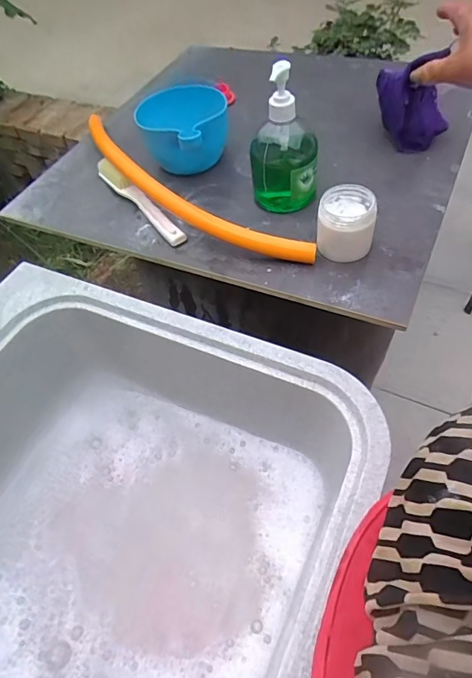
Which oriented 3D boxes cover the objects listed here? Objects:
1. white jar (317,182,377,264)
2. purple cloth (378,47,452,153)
[{"bbox_3d":[0.128,-0.134,0.523,0.063,0.061,0.066,8,53,12],"label":"white jar"},{"bbox_3d":[0.260,-0.353,0.653,0.059,0.115,0.107,-18,52,-8],"label":"purple cloth"}]

